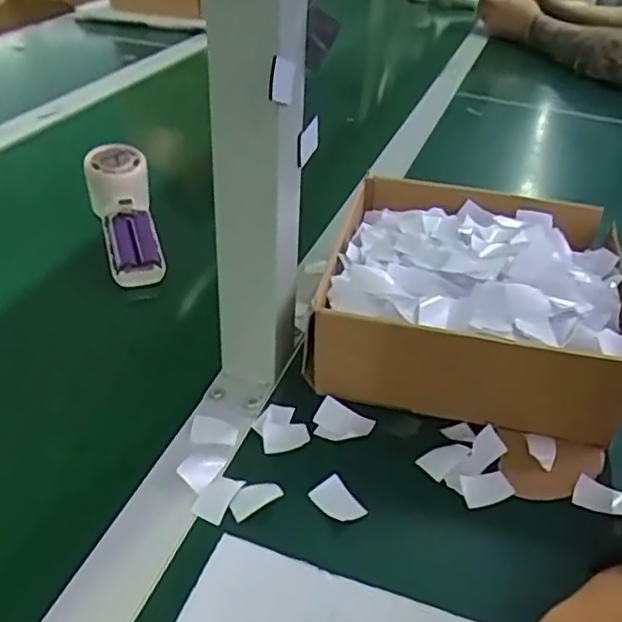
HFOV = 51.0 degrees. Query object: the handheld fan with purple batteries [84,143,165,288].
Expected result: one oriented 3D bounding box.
[{"bbox_3d":[-0.167,-0.085,0.591,0.053,0.039,0.159,-11,55,-17],"label":"handheld fan with purple batteries"}]

